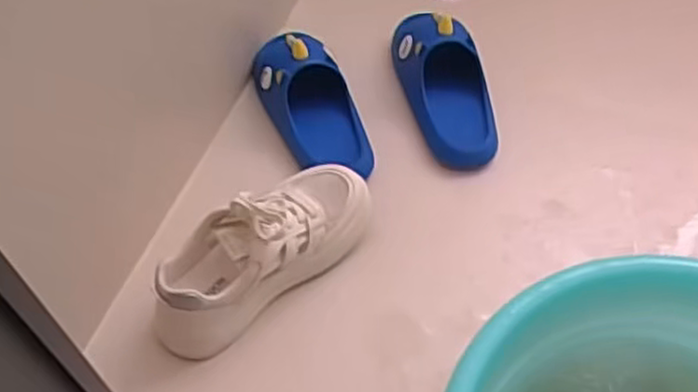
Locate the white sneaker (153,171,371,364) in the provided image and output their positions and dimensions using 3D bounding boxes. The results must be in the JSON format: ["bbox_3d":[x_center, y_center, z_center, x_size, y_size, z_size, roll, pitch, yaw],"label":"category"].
[{"bbox_3d":[-0.082,0.049,0.721,0.251,0.114,0.087,-37,63,-21],"label":"white sneaker"}]

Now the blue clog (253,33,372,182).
[{"bbox_3d":[-0.040,-0.110,0.860,0.102,0.075,0.211,-21,59,-12],"label":"blue clog"}]

